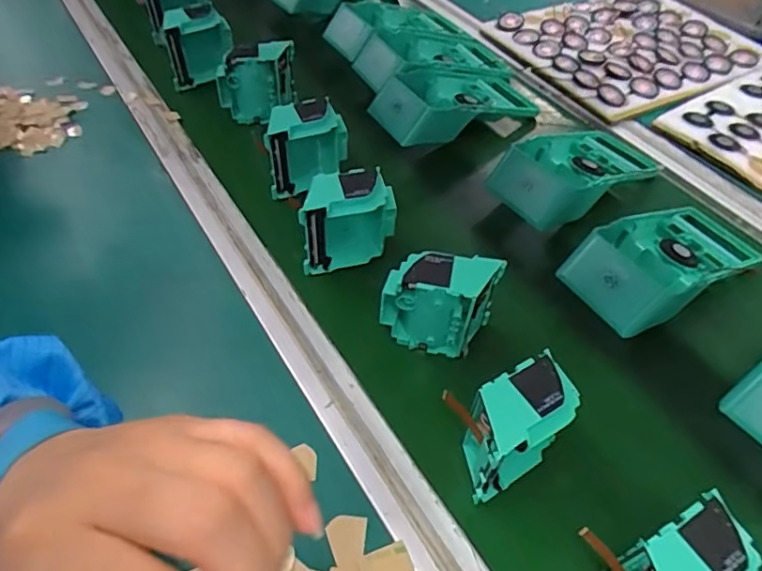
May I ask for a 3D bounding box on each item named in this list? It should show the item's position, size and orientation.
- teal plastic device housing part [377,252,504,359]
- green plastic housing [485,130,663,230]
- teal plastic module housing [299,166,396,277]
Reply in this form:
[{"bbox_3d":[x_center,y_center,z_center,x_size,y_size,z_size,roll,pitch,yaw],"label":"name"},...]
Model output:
[{"bbox_3d":[0.042,0.015,0.406,0.077,0.082,0.034,10,50,6],"label":"teal plastic device housing part"},{"bbox_3d":[0.194,-0.118,0.535,0.187,0.048,0.092,-27,55,-23],"label":"green plastic housing"},{"bbox_3d":[-0.032,-0.054,0.457,0.078,0.077,0.041,-20,53,-19],"label":"teal plastic module housing"}]

